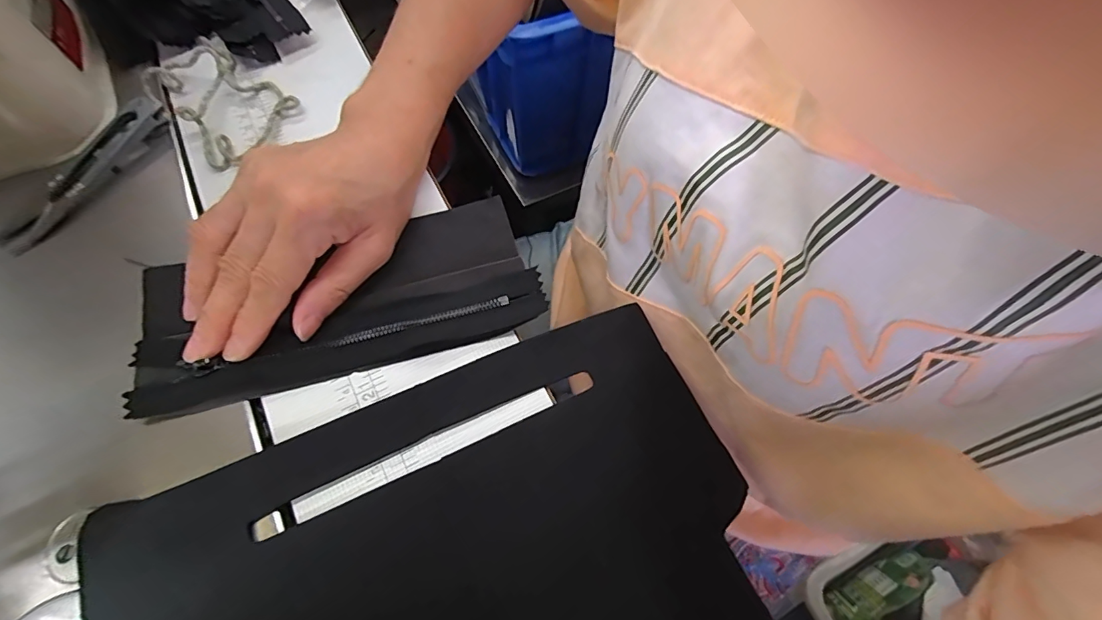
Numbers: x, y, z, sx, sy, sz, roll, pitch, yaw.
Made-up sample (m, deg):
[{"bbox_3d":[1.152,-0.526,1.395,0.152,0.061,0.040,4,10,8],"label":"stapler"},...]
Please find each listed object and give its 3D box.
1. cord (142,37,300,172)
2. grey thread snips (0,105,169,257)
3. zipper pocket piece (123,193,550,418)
[{"bbox_3d":[-0.206,-0.132,0.286,0.098,0.013,0.061,36,68,14],"label":"cord"},{"bbox_3d":[-0.252,-0.074,0.260,0.020,0.007,0.103,25,66,9],"label":"grey thread snips"},{"bbox_3d":[-0.104,-0.004,0.238,0.185,0.010,0.085,-20,69,-10],"label":"zipper pocket piece"}]

